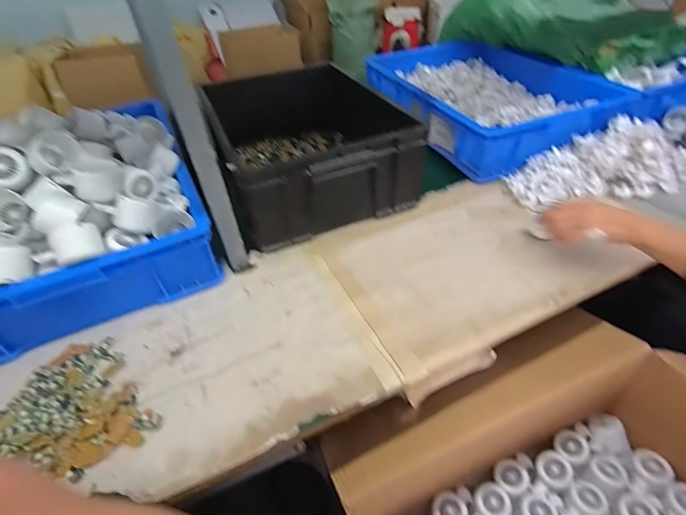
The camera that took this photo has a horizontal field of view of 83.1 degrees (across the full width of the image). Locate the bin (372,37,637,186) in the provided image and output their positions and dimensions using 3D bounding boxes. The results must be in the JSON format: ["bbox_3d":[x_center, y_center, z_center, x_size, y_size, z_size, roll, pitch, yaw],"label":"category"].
[{"bbox_3d":[0.360,-0.445,1.065,0.452,0.110,0.630,-19,44,-16],"label":"bin"}]

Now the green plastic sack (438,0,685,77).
[{"bbox_3d":[0.629,-0.708,1.144,0.371,0.176,0.565,-26,46,-23],"label":"green plastic sack"}]

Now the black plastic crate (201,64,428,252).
[{"bbox_3d":[-0.080,-0.244,0.830,0.334,0.160,0.448,-16,43,-14],"label":"black plastic crate"}]

